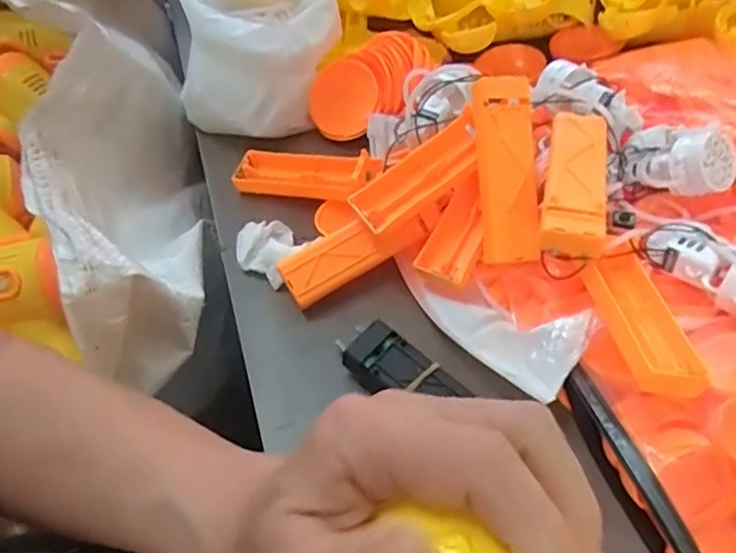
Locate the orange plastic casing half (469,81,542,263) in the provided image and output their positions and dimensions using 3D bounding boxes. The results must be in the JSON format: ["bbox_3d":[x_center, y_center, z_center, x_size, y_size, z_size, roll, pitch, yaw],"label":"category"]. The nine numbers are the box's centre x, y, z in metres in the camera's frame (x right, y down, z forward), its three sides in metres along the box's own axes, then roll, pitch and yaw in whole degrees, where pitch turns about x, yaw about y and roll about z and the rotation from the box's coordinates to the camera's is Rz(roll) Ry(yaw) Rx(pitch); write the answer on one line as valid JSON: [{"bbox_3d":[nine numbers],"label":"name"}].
[{"bbox_3d":[0.084,-0.064,0.359,0.035,0.010,0.109,-4,90,0],"label":"orange plastic casing half"}]

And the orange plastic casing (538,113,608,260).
[{"bbox_3d":[0.120,-0.057,0.346,0.033,0.025,0.110,11,55,11],"label":"orange plastic casing"}]

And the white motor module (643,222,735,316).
[{"bbox_3d":[0.188,-0.009,0.322,0.033,0.025,0.067,-37,60,-21],"label":"white motor module"}]

